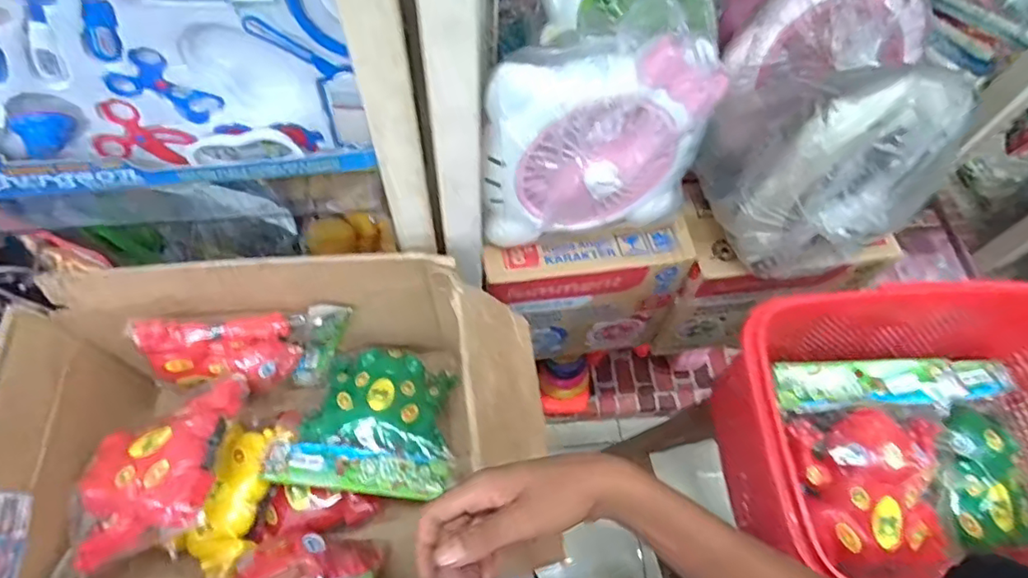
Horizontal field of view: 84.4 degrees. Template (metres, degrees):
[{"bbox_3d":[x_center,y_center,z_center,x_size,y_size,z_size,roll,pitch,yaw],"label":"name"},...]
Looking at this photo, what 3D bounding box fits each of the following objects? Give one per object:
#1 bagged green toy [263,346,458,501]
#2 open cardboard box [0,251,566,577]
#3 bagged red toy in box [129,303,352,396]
[{"bbox_3d":[-0.159,0.152,0.652,0.185,0.060,0.182,10,49,-5],"label":"bagged green toy"},{"bbox_3d":[-0.220,0.171,0.578,0.480,0.219,0.337,1,63,-3],"label":"open cardboard box"},{"bbox_3d":[-0.284,0.069,0.611,0.197,0.090,0.059,-4,62,-24],"label":"bagged red toy in box"}]

